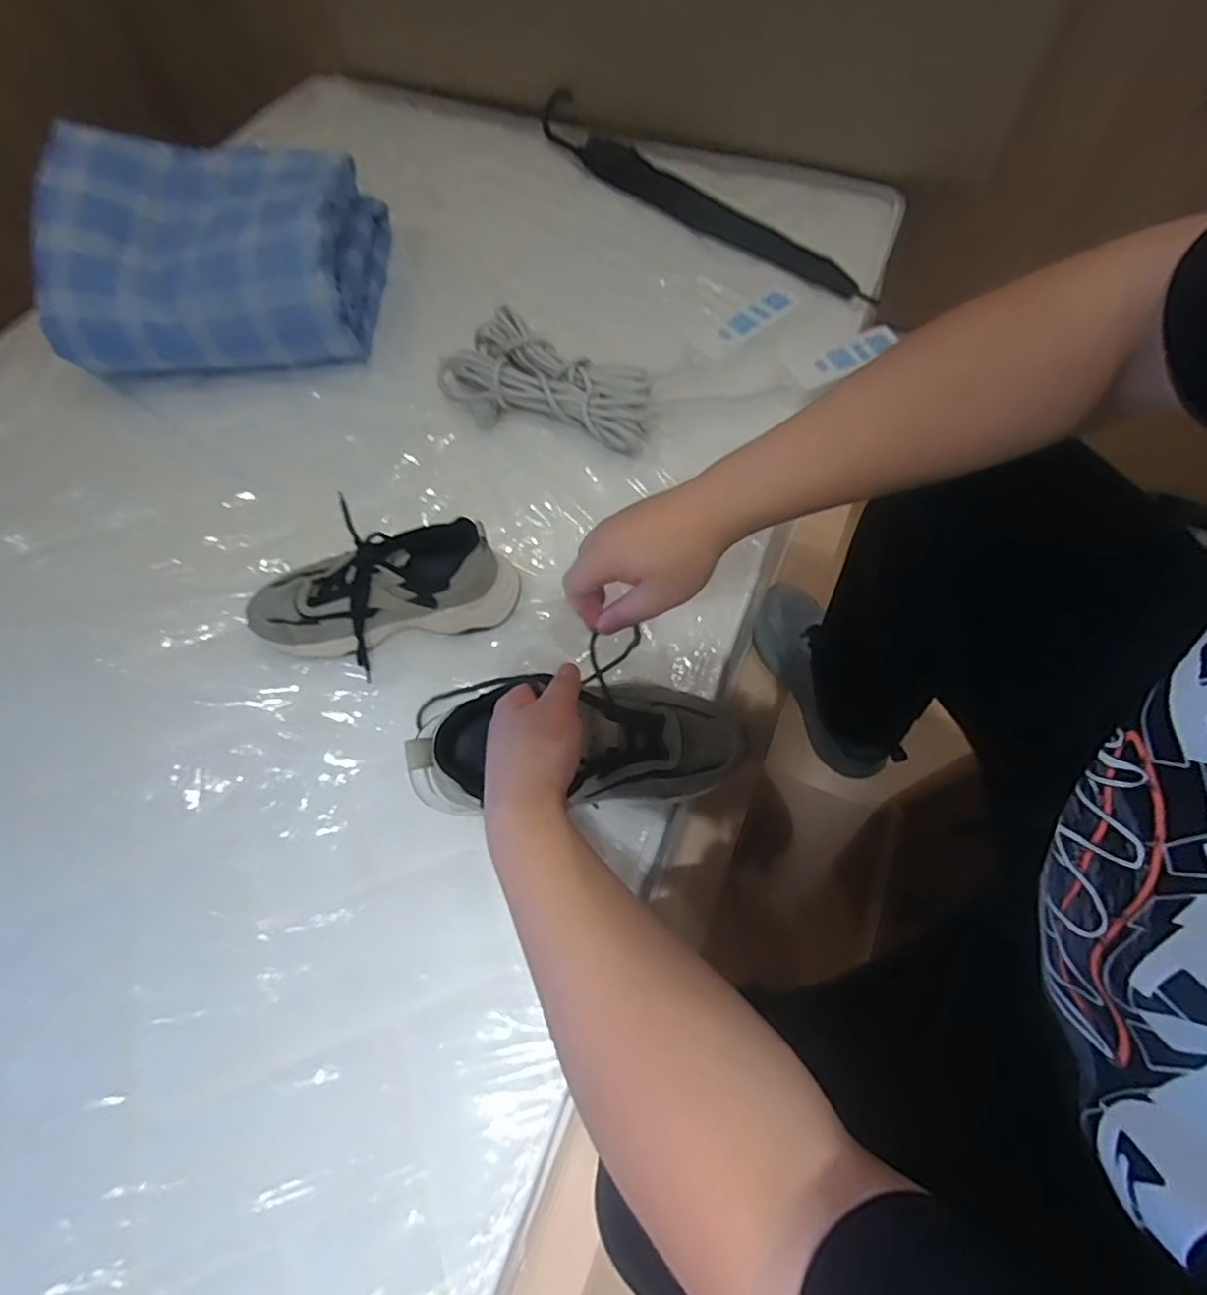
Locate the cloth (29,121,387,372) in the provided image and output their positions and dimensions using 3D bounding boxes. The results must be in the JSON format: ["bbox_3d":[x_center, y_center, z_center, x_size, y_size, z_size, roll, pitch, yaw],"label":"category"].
[{"bbox_3d":[-0.489,-0.510,0.800,0.359,0.170,0.285,-7,64,-1],"label":"cloth"}]

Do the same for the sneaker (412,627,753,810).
[{"bbox_3d":[-0.008,0.066,0.492,0.259,0.096,0.101,2,64,-10],"label":"sneaker"}]

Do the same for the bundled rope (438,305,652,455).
[{"bbox_3d":[-0.062,-0.323,0.785,0.263,0.056,0.145,28,68,14],"label":"bundled rope"}]

